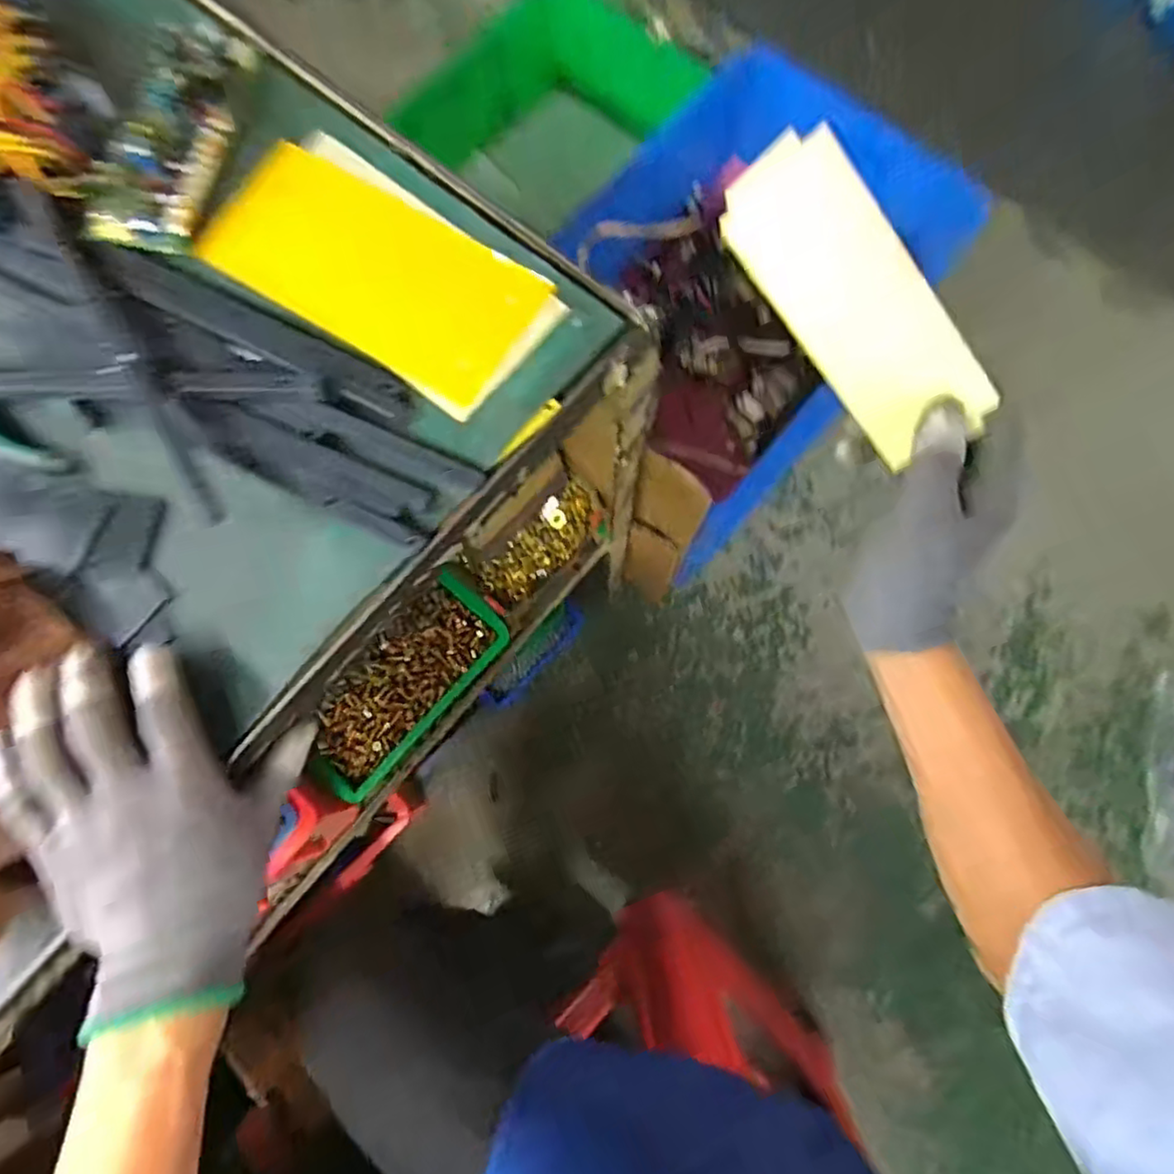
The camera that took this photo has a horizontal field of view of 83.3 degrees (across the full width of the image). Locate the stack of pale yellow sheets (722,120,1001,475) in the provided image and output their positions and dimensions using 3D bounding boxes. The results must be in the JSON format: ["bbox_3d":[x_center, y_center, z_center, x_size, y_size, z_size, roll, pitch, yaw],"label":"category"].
[{"bbox_3d":[0.141,-0.146,0.343,0.063,0.008,0.170,-36,105,25],"label":"stack of pale yellow sheets"}]

